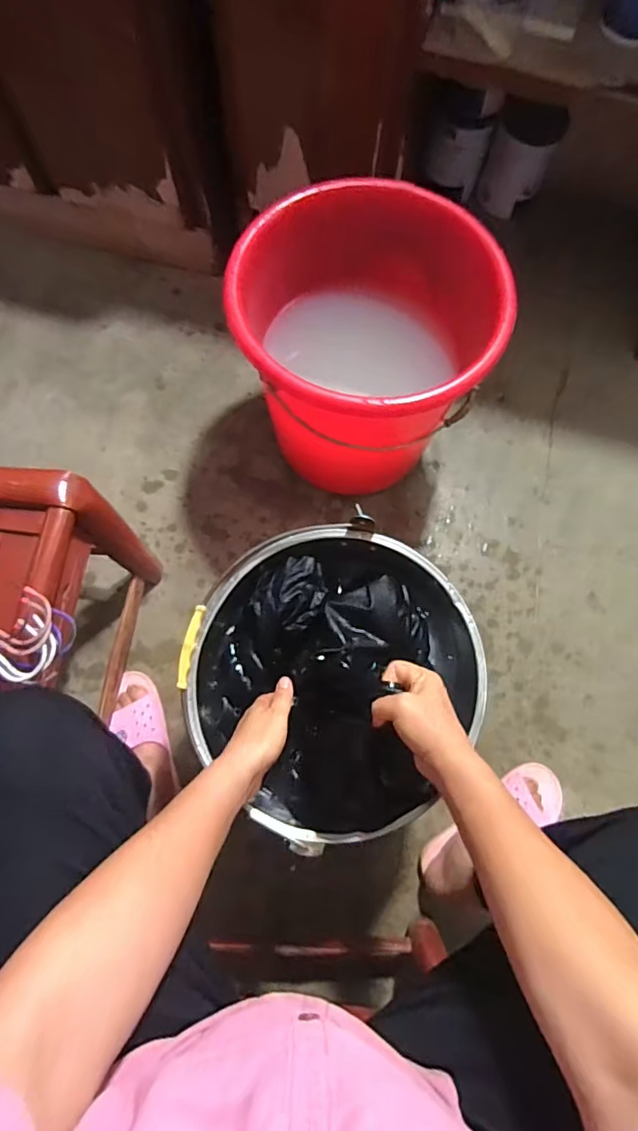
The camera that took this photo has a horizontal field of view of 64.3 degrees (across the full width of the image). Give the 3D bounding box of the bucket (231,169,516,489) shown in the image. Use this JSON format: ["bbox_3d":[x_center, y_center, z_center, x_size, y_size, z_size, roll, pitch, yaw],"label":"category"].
[{"bbox_3d":[0.060,-0.315,0.795,0.339,0.343,0.349,0,73,0],"label":"bucket"}]

